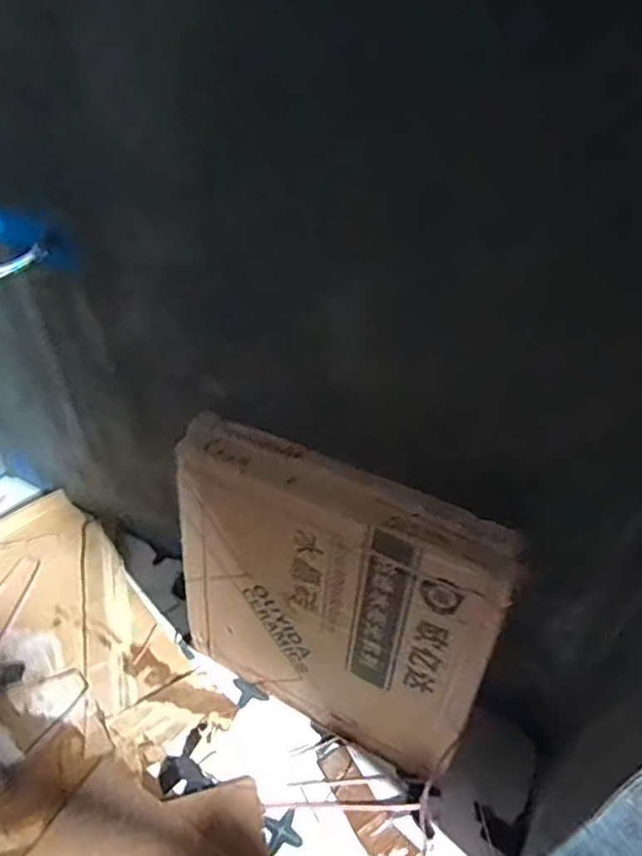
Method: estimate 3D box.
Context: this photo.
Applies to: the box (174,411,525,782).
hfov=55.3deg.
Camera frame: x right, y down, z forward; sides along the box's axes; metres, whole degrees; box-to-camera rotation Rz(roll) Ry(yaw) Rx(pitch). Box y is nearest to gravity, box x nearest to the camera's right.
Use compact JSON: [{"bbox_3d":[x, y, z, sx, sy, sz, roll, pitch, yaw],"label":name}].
[{"bbox_3d":[0.005,0.345,1.192,0.621,0.644,0.102,22,38,19],"label":"box"}]

